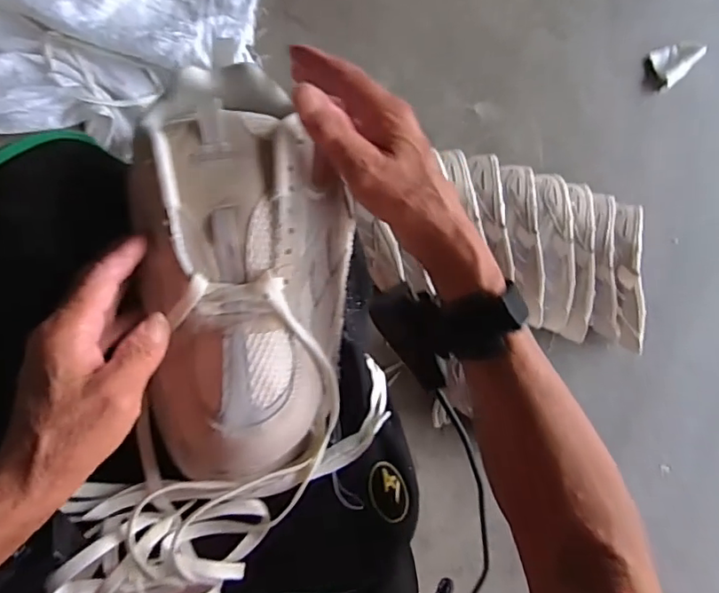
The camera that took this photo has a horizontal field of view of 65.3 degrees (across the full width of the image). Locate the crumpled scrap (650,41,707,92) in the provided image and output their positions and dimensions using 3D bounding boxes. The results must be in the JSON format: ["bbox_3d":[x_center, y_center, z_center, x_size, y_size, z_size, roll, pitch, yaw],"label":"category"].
[{"bbox_3d":[0.593,-0.441,1.049,0.079,0.064,0.074,-30,94,-10],"label":"crumpled scrap"}]

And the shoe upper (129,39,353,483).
[{"bbox_3d":[-0.069,-0.017,0.344,0.128,0.063,0.247,3,91,-7],"label":"shoe upper"}]

